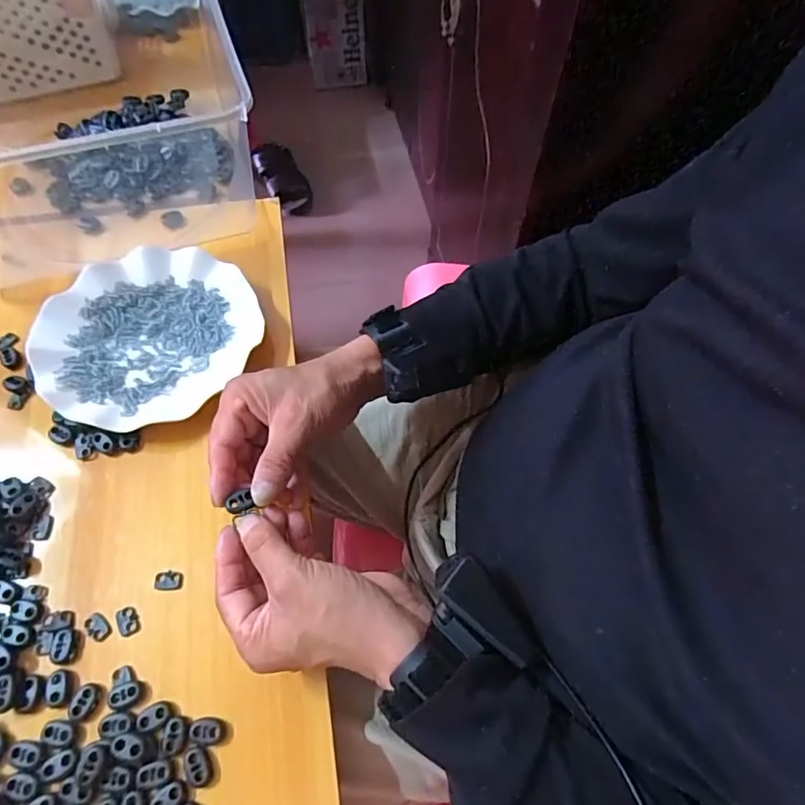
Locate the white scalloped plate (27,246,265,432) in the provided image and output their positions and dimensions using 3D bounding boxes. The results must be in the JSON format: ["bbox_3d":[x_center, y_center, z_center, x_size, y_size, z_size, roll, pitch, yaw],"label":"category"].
[{"bbox_3d":[-0.217,-0.061,0.456,0.178,0.021,0.176,-1,61,1],"label":"white scalloped plate"}]

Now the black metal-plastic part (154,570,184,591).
[{"bbox_3d":[-0.165,0.126,0.374,0.020,0.004,0.013,-4,61,-1],"label":"black metal-plastic part"}]

